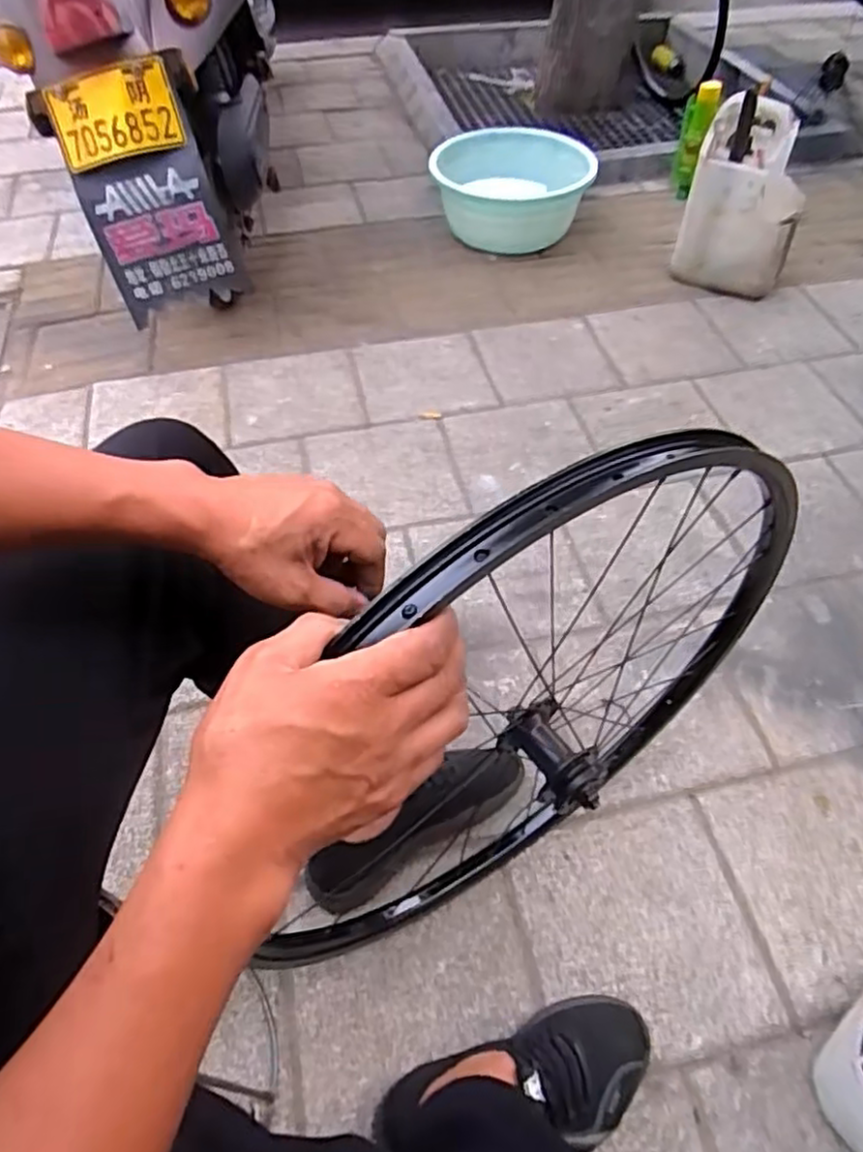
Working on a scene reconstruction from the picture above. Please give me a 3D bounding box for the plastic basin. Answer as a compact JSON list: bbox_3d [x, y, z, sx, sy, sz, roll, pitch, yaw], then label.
[{"bbox_3d":[0.180,-0.873,1.574,0.338,0.162,0.338,-1,54,-1],"label":"plastic basin"}]

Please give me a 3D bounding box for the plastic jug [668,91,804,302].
[{"bbox_3d":[0.615,-0.729,1.355,0.217,0.318,0.139,19,57,13],"label":"plastic jug"}]

